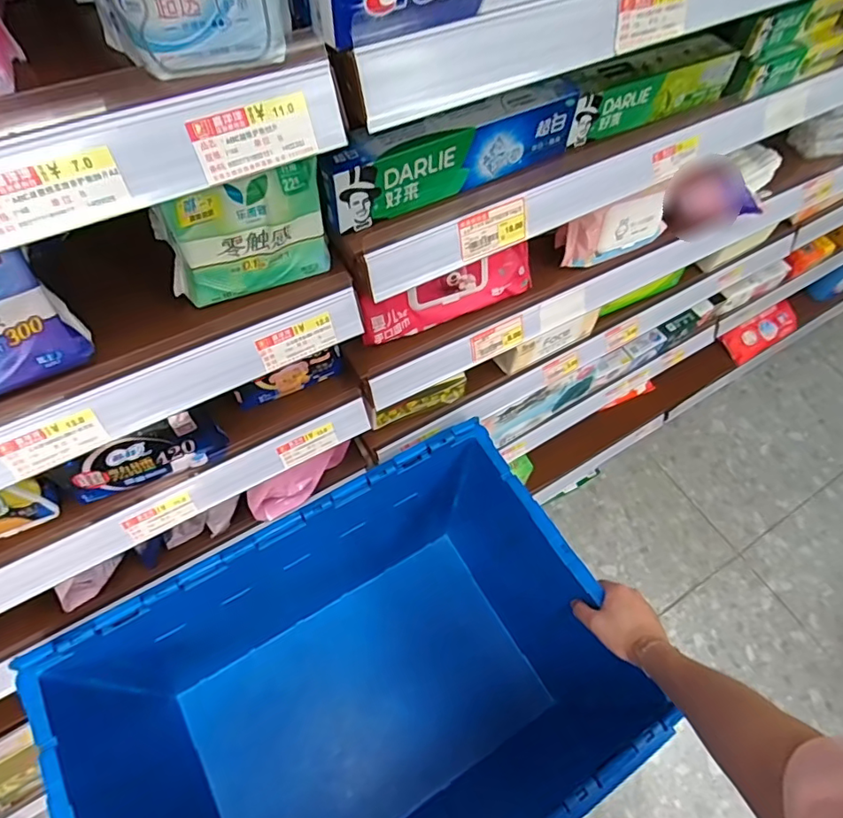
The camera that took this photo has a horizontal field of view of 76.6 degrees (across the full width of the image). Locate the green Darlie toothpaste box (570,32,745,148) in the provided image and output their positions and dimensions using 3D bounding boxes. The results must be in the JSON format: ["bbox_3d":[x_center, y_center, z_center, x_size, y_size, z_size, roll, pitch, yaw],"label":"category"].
[{"bbox_3d":[0.219,-0.316,0.524,0.211,0.048,0.045,-25,64,-17],"label":"green Darlie toothpaste box"}]

